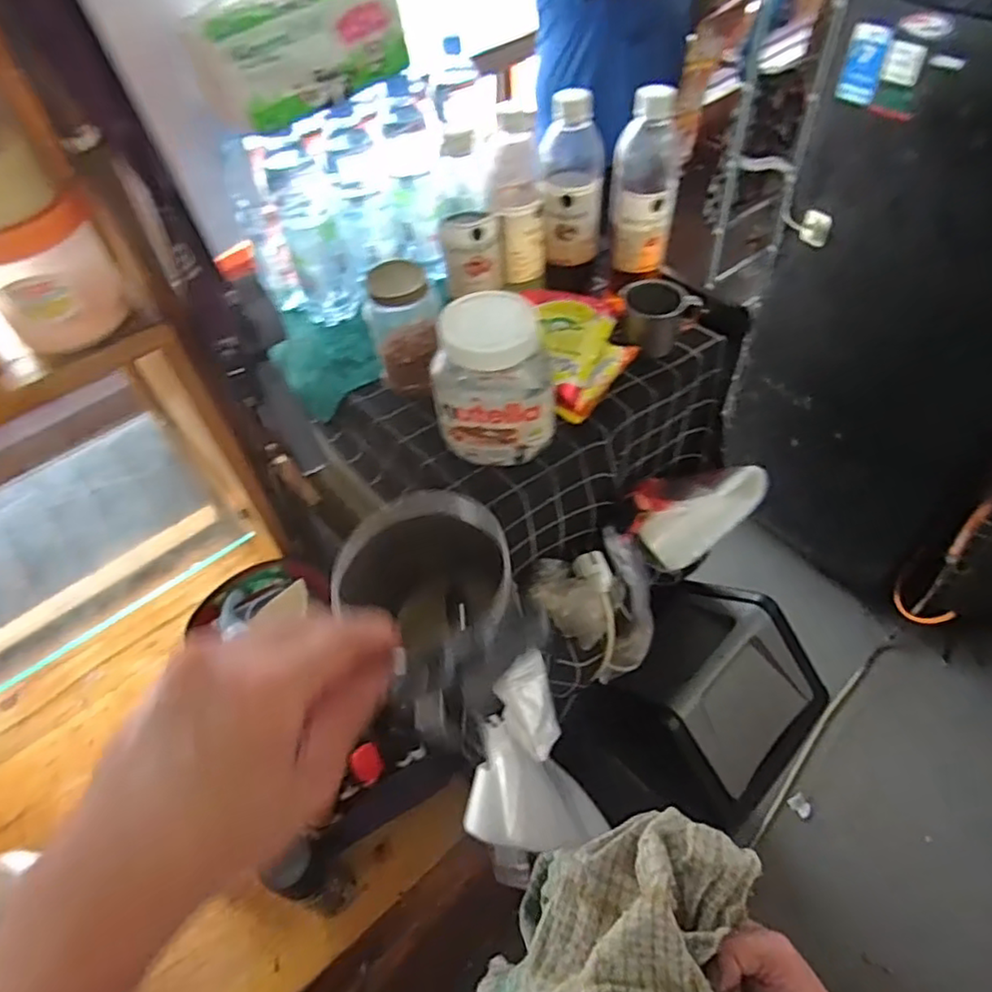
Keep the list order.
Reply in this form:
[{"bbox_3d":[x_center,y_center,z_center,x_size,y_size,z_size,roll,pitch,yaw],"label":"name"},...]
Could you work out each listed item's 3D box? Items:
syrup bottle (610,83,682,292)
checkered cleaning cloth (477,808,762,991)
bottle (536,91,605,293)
[{"bbox_3d":[0.162,-0.328,0.716,0.076,0.202,0.065,4,52,8],"label":"syrup bottle"},{"bbox_3d":[0.075,0.266,0.378,0.157,0.062,0.142,-2,51,3],"label":"checkered cleaning cloth"},{"bbox_3d":[0.084,-0.325,0.717,0.069,0.210,0.062,-3,51,3],"label":"bottle"}]

